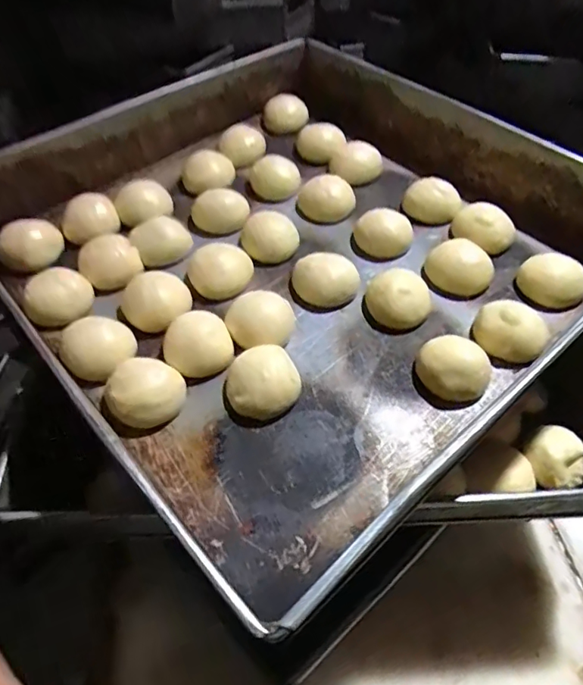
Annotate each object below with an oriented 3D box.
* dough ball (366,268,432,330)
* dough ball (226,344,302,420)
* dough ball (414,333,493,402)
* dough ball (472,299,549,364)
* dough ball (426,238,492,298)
[{"bbox_3d":[0.080,-0.031,0.371,0.046,0.024,0.045,0,50,0],"label":"dough ball"},{"bbox_3d":[-0.019,0.025,0.323,0.046,0.027,0.043,0,50,0],"label":"dough ball"},{"bbox_3d":[0.107,0.017,0.326,0.046,0.034,0.039,20,53,16],"label":"dough ball"},{"bbox_3d":[0.153,-0.006,0.347,0.046,0.030,0.037,22,54,17],"label":"dough ball"},{"bbox_3d":[0.132,-0.059,0.386,0.048,0.022,0.043,20,53,16],"label":"dough ball"}]

